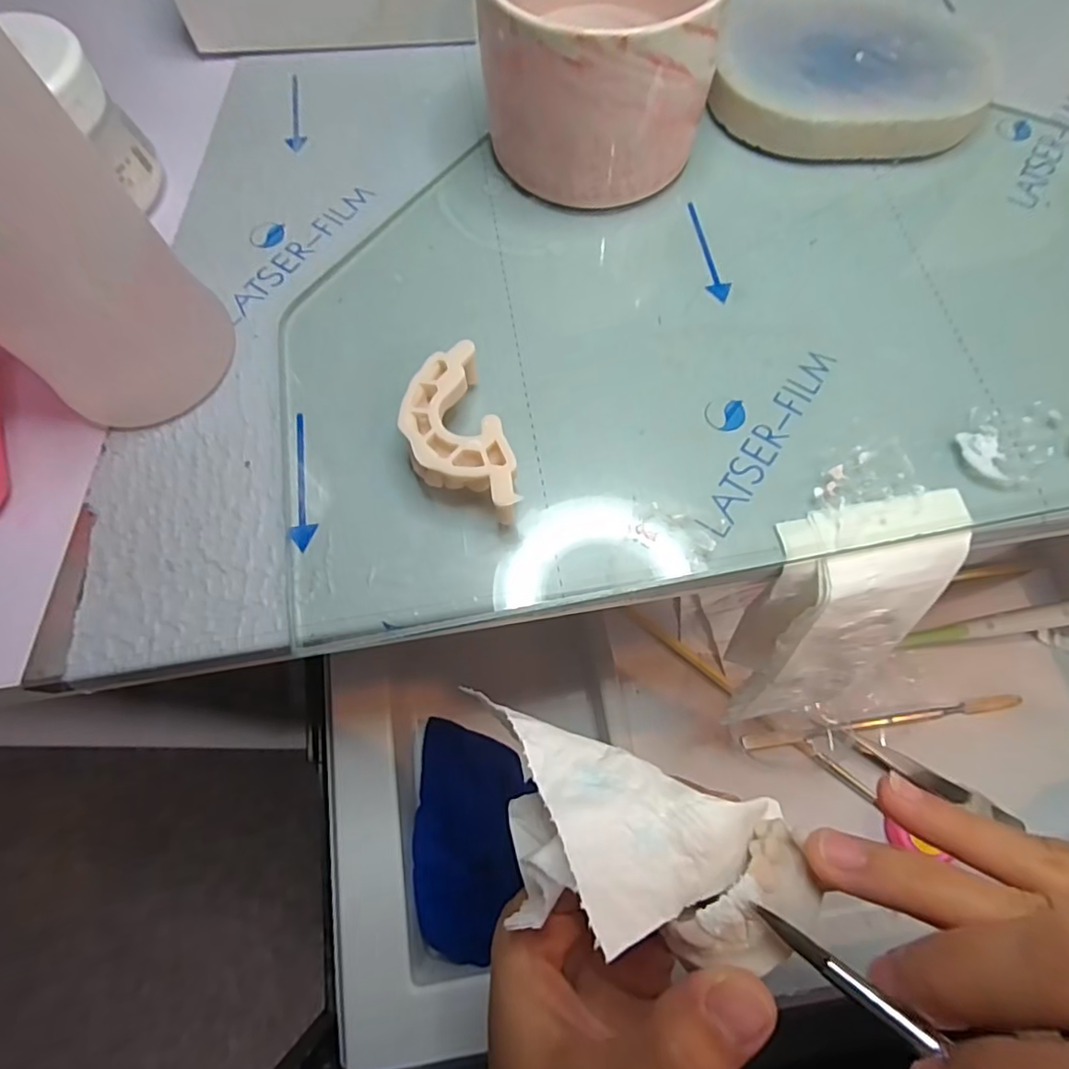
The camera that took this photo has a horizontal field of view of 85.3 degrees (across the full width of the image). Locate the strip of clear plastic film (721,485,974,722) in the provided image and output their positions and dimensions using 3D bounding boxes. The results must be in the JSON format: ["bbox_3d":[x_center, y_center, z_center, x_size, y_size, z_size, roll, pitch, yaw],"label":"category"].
[{"bbox_3d":[0.102,0.033,0.210,0.061,0.099,0.050,-7,69,-2],"label":"strip of clear plastic film"}]

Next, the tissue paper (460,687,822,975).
[{"bbox_3d":[0.027,0.081,0.152,0.088,0.024,0.043,17,70,8],"label":"tissue paper"}]

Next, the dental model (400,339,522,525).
[{"bbox_3d":[-0.023,-0.027,0.176,0.027,0.021,0.054,-18,69,-5],"label":"dental model"}]

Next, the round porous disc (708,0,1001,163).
[{"bbox_3d":[0.126,-0.185,0.235,0.101,0.019,0.091,12,69,7],"label":"round porous disc"}]

